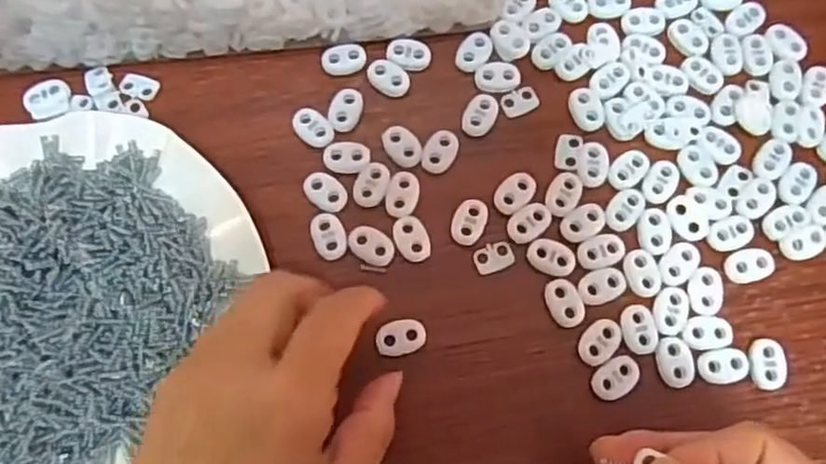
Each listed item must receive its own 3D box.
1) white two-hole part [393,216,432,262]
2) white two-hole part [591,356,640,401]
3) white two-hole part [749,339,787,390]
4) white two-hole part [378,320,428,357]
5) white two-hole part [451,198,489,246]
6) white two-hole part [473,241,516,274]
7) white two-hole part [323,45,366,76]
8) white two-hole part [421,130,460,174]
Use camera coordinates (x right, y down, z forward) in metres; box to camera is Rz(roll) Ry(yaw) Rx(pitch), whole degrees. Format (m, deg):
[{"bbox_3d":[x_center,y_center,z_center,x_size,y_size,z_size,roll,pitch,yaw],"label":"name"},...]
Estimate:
[{"bbox_3d":[0.000,0.003,0.321,0.015,0.004,0.023,-22,77,-6],"label":"white two-hole part"},{"bbox_3d":[0.092,0.066,0.305,0.023,0.004,0.013,-36,79,-9],"label":"white two-hole part"},{"bbox_3d":[0.160,0.060,0.309,0.016,0.009,0.022,-3,75,-2],"label":"white two-hole part"},{"bbox_3d":[-0.005,0.048,0.310,0.023,0.004,0.016,-9,76,-3],"label":"white two-hole part"},{"bbox_3d":[0.027,-0.005,0.324,0.016,0.004,0.023,14,75,3],"label":"white two-hole part"},{"bbox_3d":[0.038,0.012,0.321,0.018,0.004,0.013,-17,76,-5],"label":"white two-hole part"},{"bbox_3d":[-0.035,-0.088,0.345,0.022,0.004,0.015,-16,76,-5],"label":"white two-hole part"},{"bbox_3d":[0.014,-0.040,0.333,0.015,0.004,0.024,26,76,6],"label":"white two-hole part"}]

